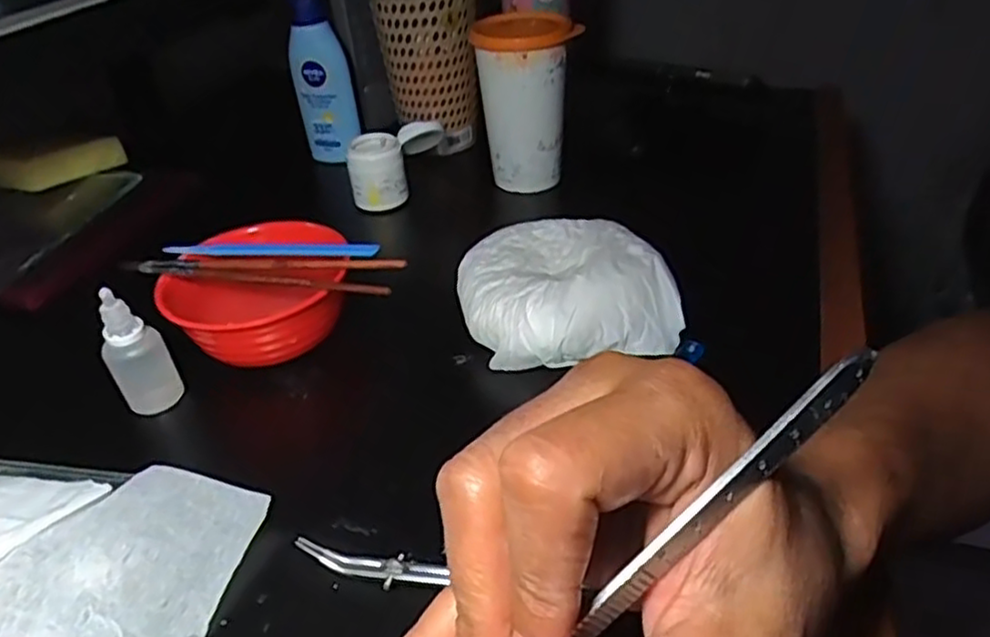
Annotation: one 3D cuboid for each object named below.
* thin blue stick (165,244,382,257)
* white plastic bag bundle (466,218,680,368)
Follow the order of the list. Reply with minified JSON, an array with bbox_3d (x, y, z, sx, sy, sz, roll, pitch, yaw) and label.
[{"bbox_3d":[-0.138,-0.042,0.432,0.137,0.005,0.011,2,38,8],"label":"thin blue stick"},{"bbox_3d":[0.041,-0.017,0.437,0.122,0.054,0.112,-9,37,-7],"label":"white plastic bag bundle"}]

